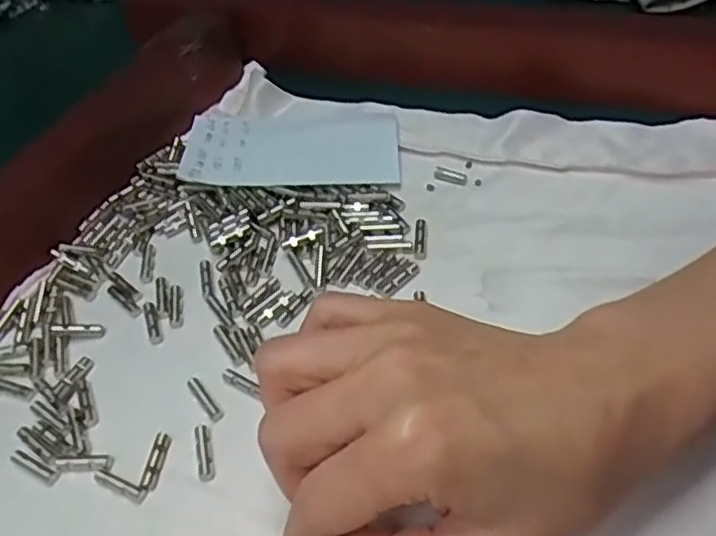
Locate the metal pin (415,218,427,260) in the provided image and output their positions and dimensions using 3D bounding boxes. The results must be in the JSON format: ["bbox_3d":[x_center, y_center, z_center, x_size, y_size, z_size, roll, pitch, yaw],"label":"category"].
[{"bbox_3d":[0.028,-0.013,0.302,0.005,0.004,0.022,-1,50,5],"label":"metal pin"}]

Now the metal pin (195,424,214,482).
[{"bbox_3d":[-0.056,0.066,0.247,0.005,0.004,0.021,-13,50,-5],"label":"metal pin"}]

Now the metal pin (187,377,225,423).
[{"bbox_3d":[-0.059,0.049,0.261,0.005,0.004,0.022,-34,55,-21],"label":"metal pin"}]

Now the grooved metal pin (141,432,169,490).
[{"bbox_3d":[-0.073,0.069,0.247,0.005,0.004,0.021,3,51,8],"label":"grooved metal pin"}]

